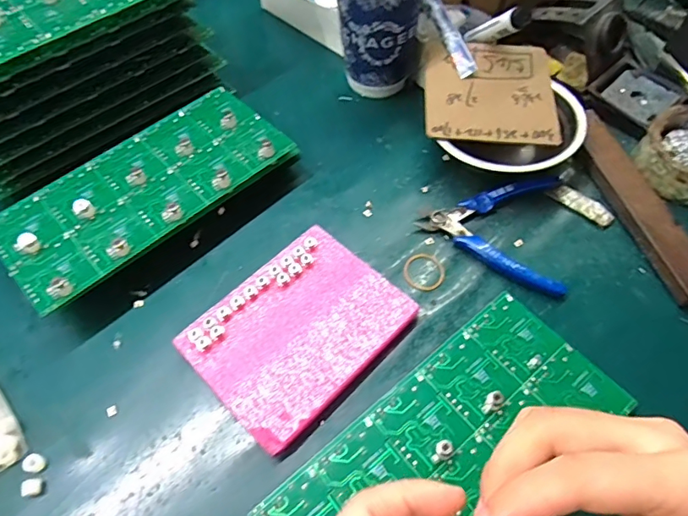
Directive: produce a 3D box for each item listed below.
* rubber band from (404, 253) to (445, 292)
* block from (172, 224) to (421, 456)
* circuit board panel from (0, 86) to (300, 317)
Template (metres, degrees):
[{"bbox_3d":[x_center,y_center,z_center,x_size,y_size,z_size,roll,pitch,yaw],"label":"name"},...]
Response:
[{"bbox_3d":[0.062,0.010,0.367,0.030,0.004,0.032,-1,57,2],"label":"rubber band"},{"bbox_3d":[-0.032,0.050,0.337,0.138,0.017,0.109,-40,64,-22],"label":"block"},{"bbox_3d":[-0.157,-0.059,0.379,0.223,0.021,0.106,-39,65,-21],"label":"circuit board panel"}]

